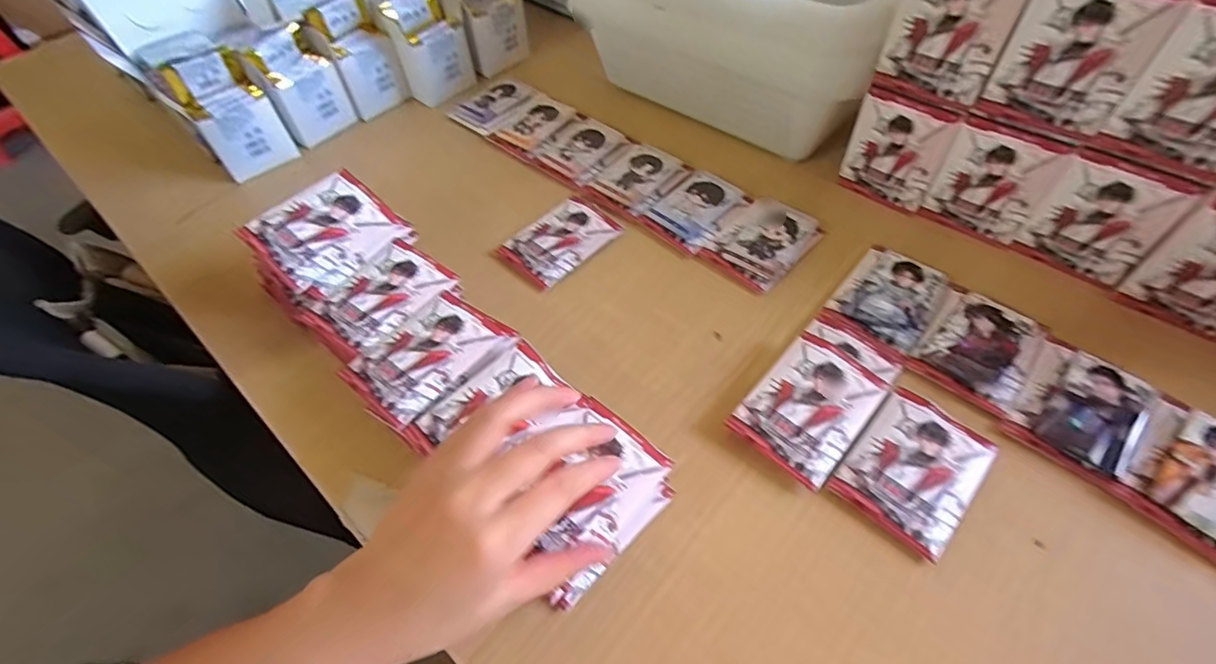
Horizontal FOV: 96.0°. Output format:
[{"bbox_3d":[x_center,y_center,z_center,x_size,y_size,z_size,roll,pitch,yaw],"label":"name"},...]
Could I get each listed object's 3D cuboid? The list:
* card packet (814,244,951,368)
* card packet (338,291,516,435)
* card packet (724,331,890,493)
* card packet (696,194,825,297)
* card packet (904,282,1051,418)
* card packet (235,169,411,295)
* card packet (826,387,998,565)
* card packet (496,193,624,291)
[{"bbox_3d":[0.229,-0.026,0.453,0.073,0.019,0.100,33,63,23],"label":"card packet"},{"bbox_3d":[-0.132,0.015,0.402,0.075,0.011,0.105,34,64,24],"label":"card packet"},{"bbox_3d":[0.145,0.051,0.393,0.074,0.007,0.101,37,69,23],"label":"card packet"},{"bbox_3d":[0.138,-0.085,0.503,0.091,0.020,0.081,-38,61,-21],"label":"card packet"},{"bbox_3d":[0.287,0.009,0.422,0.074,0.018,0.095,34,63,24],"label":"card packet"},{"bbox_3d":[-0.232,-0.085,0.451,0.073,0.013,0.101,44,64,3],"label":"card packet"},{"bbox_3d":[0.209,0.092,0.372,0.074,0.011,0.101,36,64,25],"label":"card packet"},{"bbox_3d":[-0.046,-0.088,0.523,0.104,0.012,0.069,-40,62,-22],"label":"card packet"}]

